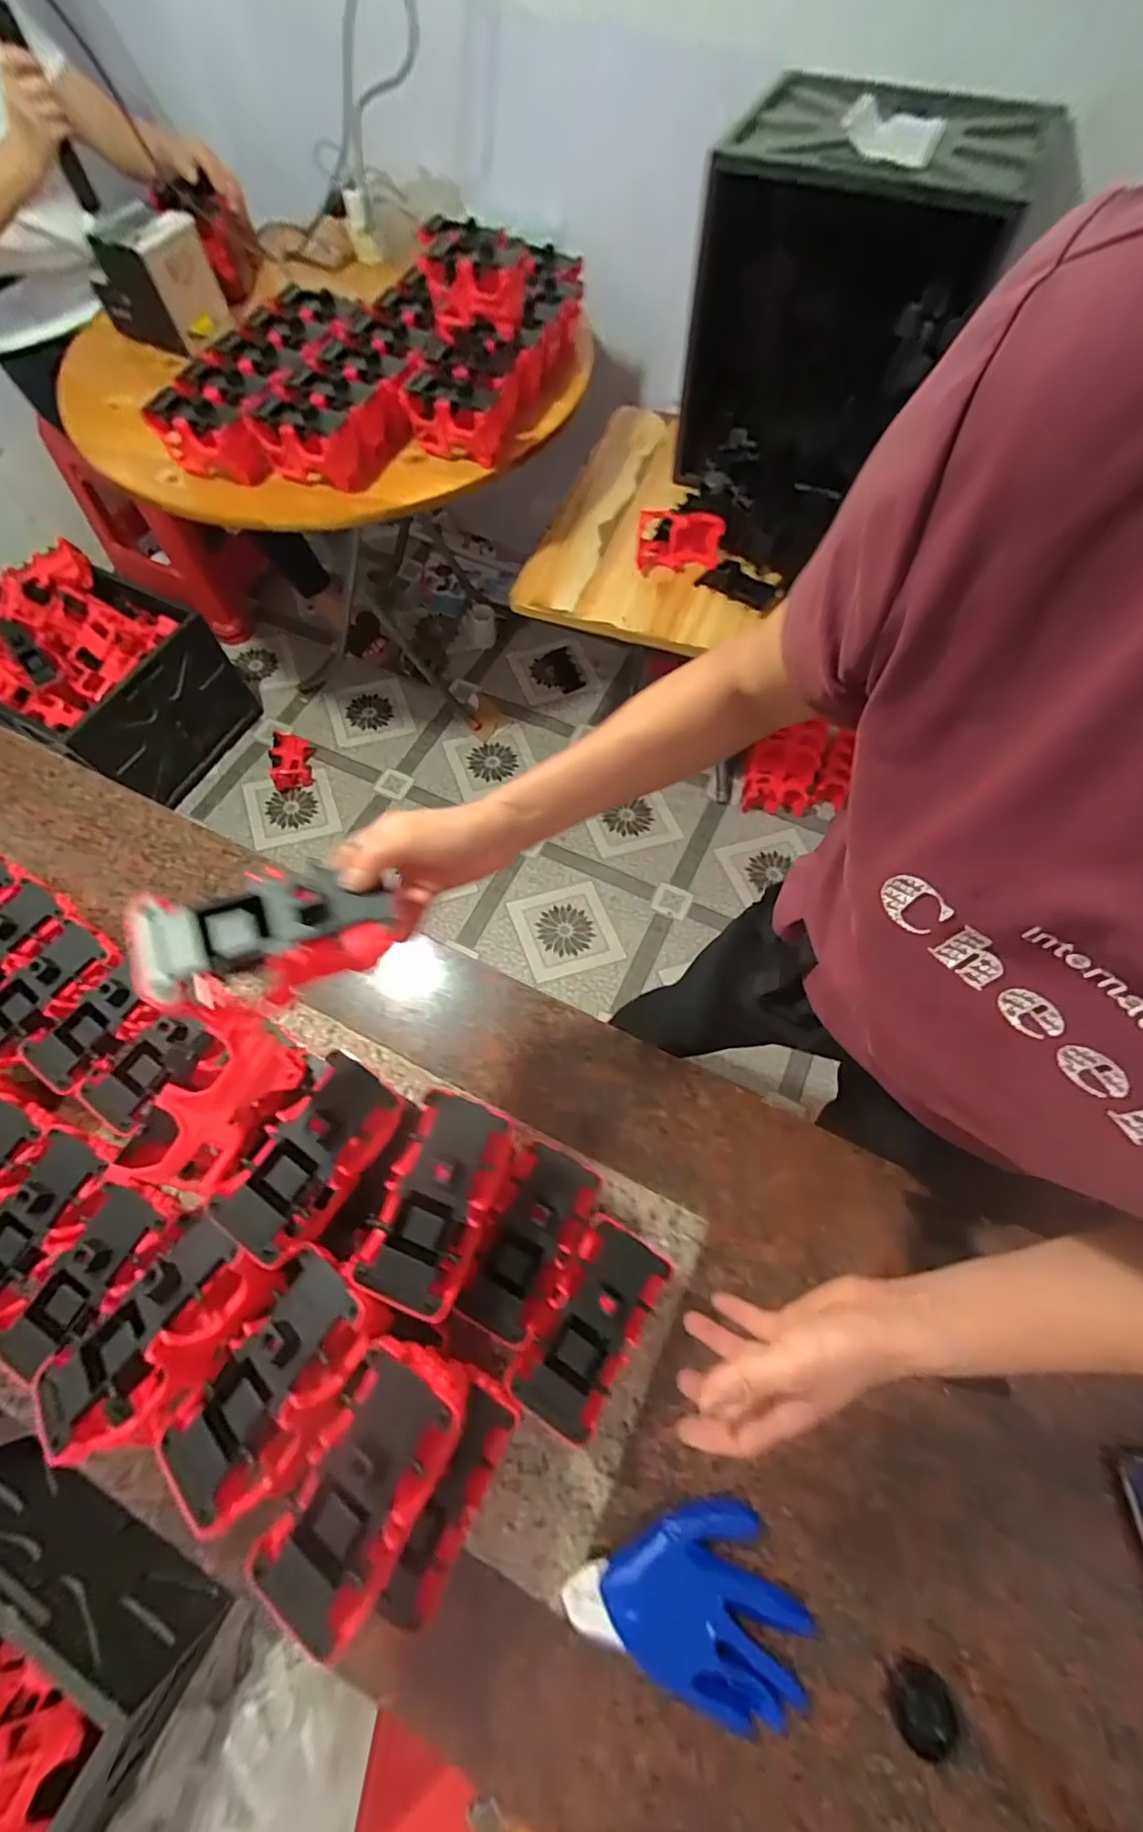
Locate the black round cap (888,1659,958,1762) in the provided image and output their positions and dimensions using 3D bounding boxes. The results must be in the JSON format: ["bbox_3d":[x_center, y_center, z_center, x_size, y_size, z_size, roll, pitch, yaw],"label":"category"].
[{"bbox_3d":[0.274,0.619,0.454,0.046,0.015,0.048,0,67,0],"label":"black round cap"}]

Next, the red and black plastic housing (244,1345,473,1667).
[{"bbox_3d":[-0.141,0.382,0.390,0.079,0.044,0.153,28,70,11],"label":"red and black plastic housing"}]

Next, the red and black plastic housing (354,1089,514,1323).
[{"bbox_3d":[-0.103,0.221,0.453,0.082,0.042,0.148,24,69,10],"label":"red and black plastic housing"}]

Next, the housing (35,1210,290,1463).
[{"bbox_3d":[-0.303,0.314,0.442,0.088,0.066,0.157,40,72,15],"label":"housing"}]

